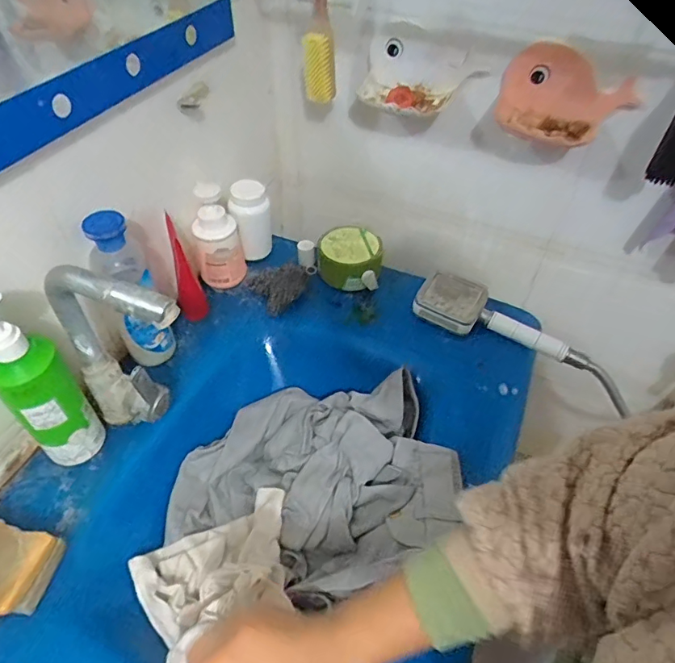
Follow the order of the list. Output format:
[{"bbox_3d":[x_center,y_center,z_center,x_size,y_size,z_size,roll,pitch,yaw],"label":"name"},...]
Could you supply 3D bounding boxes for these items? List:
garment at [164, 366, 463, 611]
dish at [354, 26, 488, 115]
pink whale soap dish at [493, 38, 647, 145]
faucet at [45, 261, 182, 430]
[{"bbox_3d":[-0.034,0.182,0.618,0.339,0.089,0.270,4,48,2],"label":"garment"},{"bbox_3d":[0.112,-0.354,0.656,0.160,0.078,0.114,8,48,6],"label":"dish"},{"bbox_3d":[0.290,-0.302,0.614,0.157,0.112,0.068,3,48,2],"label":"pink whale soap dish"},{"bbox_3d":[-0.213,0.043,0.518,0.156,0.261,0.047,23,51,18],"label":"faucet"}]

